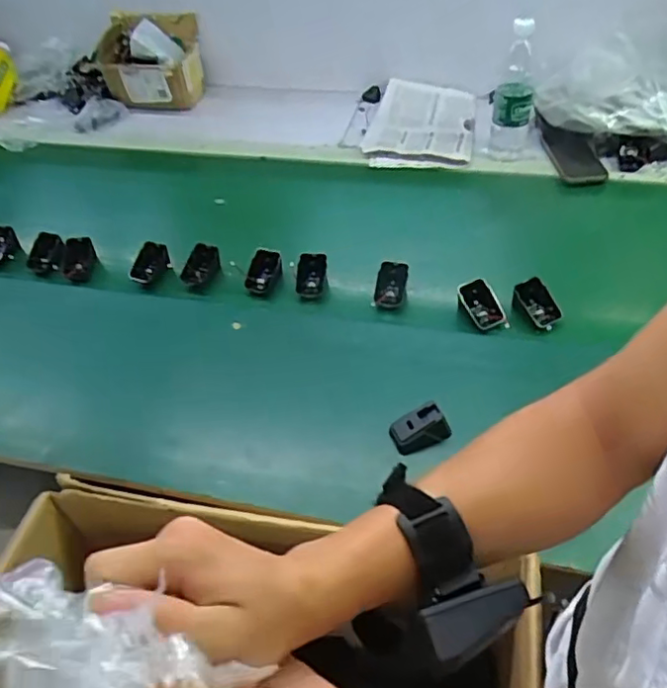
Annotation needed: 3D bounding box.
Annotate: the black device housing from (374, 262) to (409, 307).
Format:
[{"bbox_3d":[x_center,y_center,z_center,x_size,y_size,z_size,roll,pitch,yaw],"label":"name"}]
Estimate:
[{"bbox_3d":[0.083,-0.082,0.866,0.046,0.043,0.061,4,48,9],"label":"black device housing"}]

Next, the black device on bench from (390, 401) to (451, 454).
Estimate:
[{"bbox_3d":[0.102,0.099,0.706,0.067,0.034,0.039,-20,49,-13],"label":"black device on bench"}]

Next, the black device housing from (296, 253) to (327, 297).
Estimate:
[{"bbox_3d":[-0.032,-0.101,0.889,0.045,0.042,0.058,2,47,7],"label":"black device housing"}]

